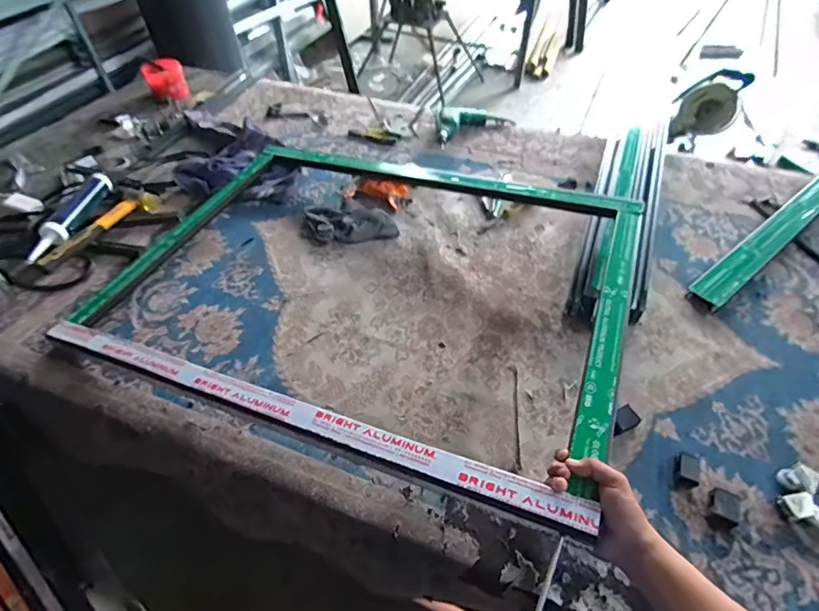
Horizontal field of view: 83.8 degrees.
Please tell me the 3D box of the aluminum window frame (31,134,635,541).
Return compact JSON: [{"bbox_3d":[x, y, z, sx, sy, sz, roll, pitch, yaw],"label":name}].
[{"bbox_3d":[-0.094,-0.083,0.885,0.974,0.049,0.734,14,48,22],"label":"aluminum window frame"}]

